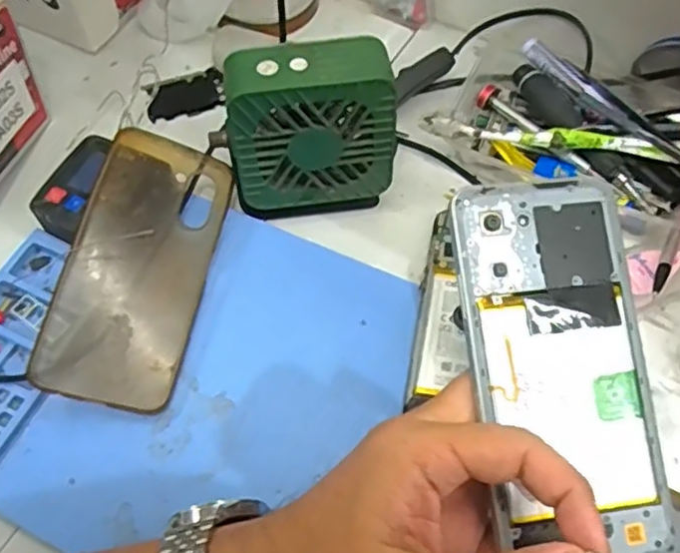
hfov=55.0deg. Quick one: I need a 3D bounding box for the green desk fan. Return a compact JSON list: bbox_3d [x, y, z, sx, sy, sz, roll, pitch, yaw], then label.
[{"bbox_3d":[-0.017,-0.085,0.397,0.095,0.104,0.046,-7,62,-4],"label":"green desk fan"}]

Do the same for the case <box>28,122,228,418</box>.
[{"bbox_3d":[-0.119,-0.006,0.394,0.076,0.016,0.166,18,71,-11],"label":"case"}]

